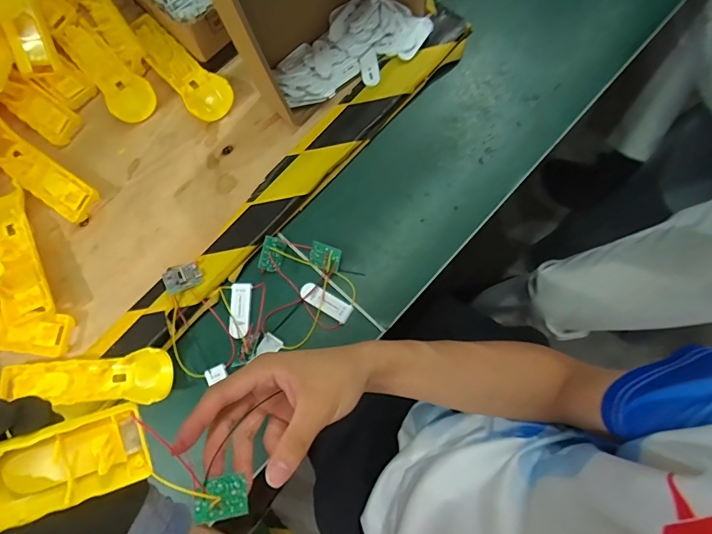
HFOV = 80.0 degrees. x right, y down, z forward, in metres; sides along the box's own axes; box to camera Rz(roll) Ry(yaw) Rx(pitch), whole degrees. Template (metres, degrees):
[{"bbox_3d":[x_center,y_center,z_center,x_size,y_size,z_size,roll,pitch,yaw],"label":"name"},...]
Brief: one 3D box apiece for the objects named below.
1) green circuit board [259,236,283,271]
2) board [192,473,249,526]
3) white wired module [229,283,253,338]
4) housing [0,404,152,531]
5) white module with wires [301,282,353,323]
[{"bbox_3d":[-0.091,-0.014,0.458,0.022,0.009,0.037,14,90,-24],"label":"green circuit board"},{"bbox_3d":[-0.091,0.157,0.288,0.033,0.004,0.026,-4,65,-27],"label":"board"},{"bbox_3d":[-0.122,0.046,0.452,0.022,0.004,0.057,-1,77,1],"label":"white wired module"},{"bbox_3d":[-0.185,0.108,0.193,0.160,0.038,0.041,-16,77,-23],"label":"housing"},{"bbox_3d":[-0.032,0.037,0.452,0.058,0.005,0.022,32,80,8],"label":"white module with wires"}]

